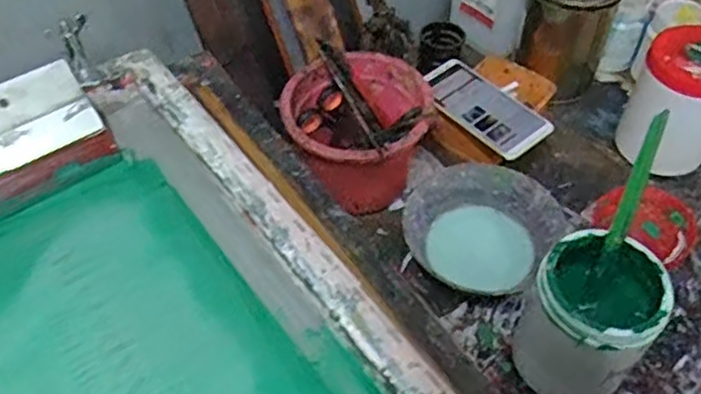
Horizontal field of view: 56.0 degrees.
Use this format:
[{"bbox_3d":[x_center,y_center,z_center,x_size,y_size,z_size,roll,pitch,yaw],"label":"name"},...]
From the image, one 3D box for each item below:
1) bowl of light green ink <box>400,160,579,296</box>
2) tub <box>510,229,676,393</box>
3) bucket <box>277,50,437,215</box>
[{"bbox_3d":[0.132,0.038,0.683,0.141,0.060,0.142,-1,51,1],"label":"bowl of light green ink"},{"bbox_3d":[0.200,0.110,0.568,0.096,0.141,0.091,-1,51,1],"label":"tub"},{"bbox_3d":[0.007,-0.065,0.702,0.146,0.120,0.145,-1,51,1],"label":"bucket"}]

